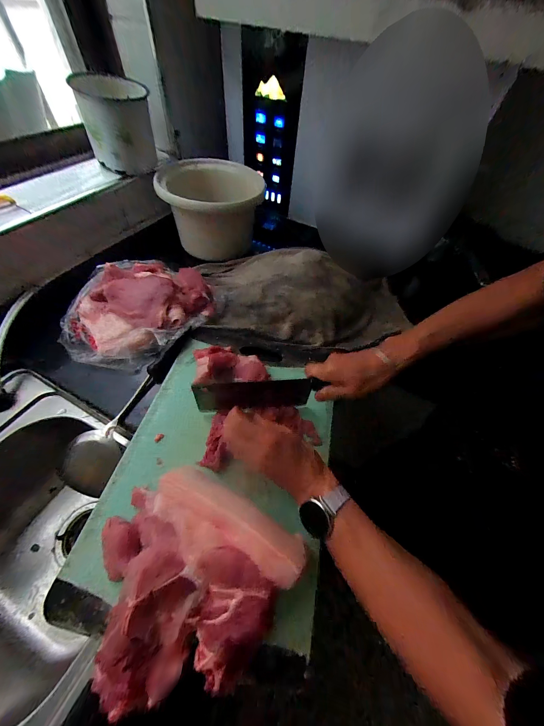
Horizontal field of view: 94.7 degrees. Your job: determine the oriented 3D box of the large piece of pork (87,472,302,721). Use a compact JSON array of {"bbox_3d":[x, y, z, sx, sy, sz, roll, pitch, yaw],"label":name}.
[{"bbox_3d":[-0.098,0.217,0.267,0.199,0.096,0.182,2,55,-3],"label":"large piece of pork"}]

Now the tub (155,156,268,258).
[{"bbox_3d":[-0.148,-0.386,0.647,0.222,0.155,0.240,2,55,-3],"label":"tub"}]

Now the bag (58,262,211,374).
[{"bbox_3d":[-0.261,-0.121,0.497,0.238,0.077,0.292,34,59,18],"label":"bag"}]

